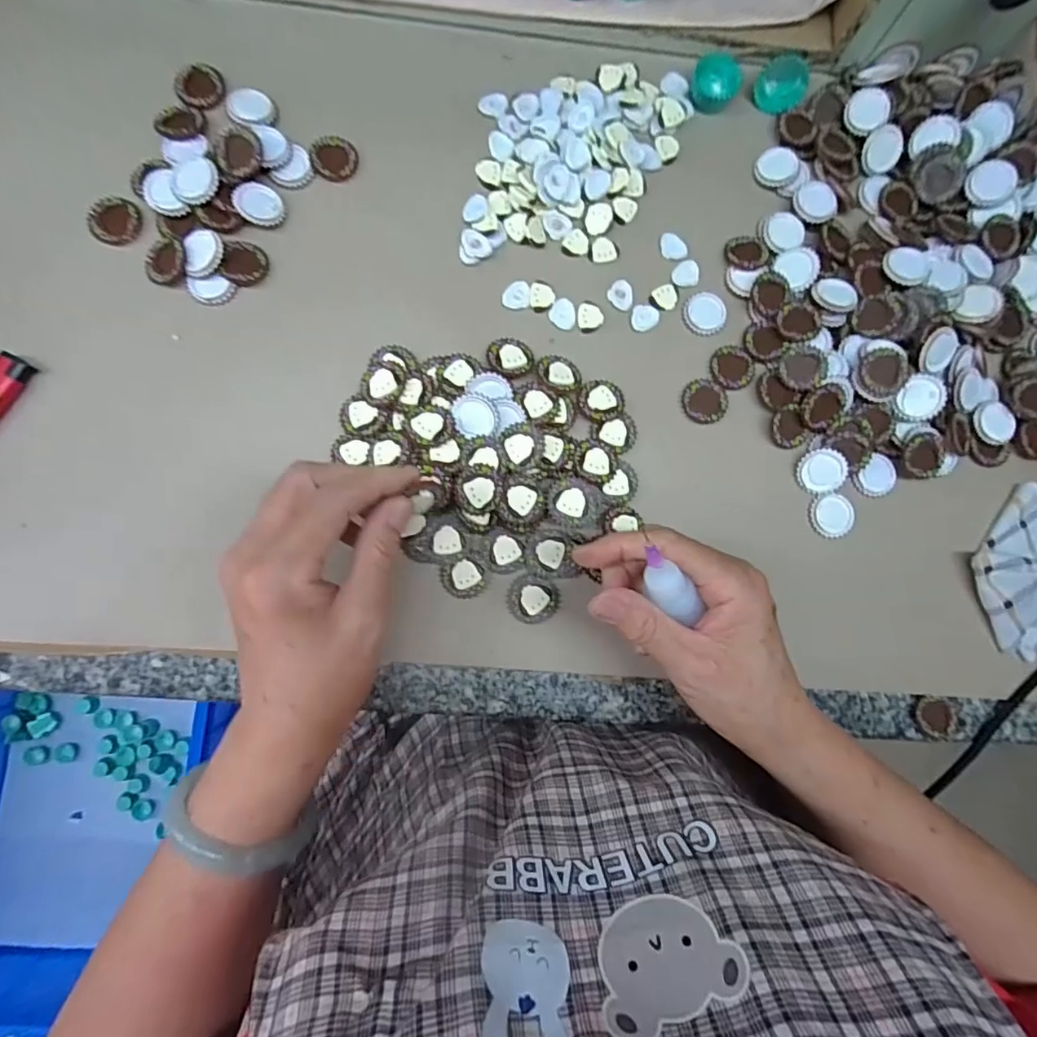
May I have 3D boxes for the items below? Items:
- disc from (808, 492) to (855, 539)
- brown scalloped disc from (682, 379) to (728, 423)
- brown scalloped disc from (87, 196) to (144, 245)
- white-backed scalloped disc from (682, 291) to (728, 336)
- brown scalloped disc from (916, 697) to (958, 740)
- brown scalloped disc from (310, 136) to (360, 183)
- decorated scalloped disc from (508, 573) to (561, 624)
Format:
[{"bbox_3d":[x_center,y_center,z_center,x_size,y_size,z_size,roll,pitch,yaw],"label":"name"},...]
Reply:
[{"bbox_3d":[0.198,-0.002,0.334,0.027,0.004,0.028,0,84,-4],"label":"disc"},{"bbox_3d":[0.118,-0.075,0.339,0.028,0.004,0.028,1,84,-5],"label":"brown scalloped disc"},{"bbox_3d":[-0.239,-0.175,0.316,0.028,0.004,0.027,1,84,-5],"label":"brown scalloped disc"},{"bbox_3d":[0.122,-0.133,0.346,0.028,0.004,0.028,1,84,-5],"label":"white-backed scalloped disc"},{"bbox_3d":[0.261,0.124,0.334,0.028,0.005,0.023,23,82,-2],"label":"brown scalloped disc"},{"bbox_3d":[-0.114,-0.224,0.333,0.027,0.005,0.028,-4,84,-6],"label":"brown scalloped disc"},{"bbox_3d":[0.009,0.047,0.316,0.031,0.006,0.028,-2,84,-6],"label":"decorated scalloped disc"}]

